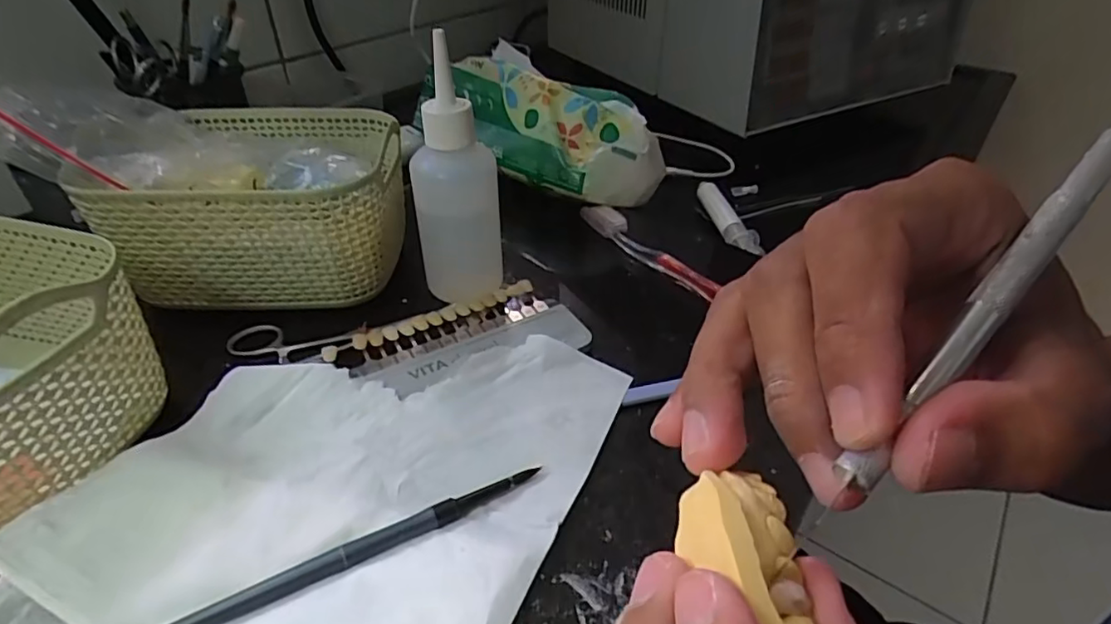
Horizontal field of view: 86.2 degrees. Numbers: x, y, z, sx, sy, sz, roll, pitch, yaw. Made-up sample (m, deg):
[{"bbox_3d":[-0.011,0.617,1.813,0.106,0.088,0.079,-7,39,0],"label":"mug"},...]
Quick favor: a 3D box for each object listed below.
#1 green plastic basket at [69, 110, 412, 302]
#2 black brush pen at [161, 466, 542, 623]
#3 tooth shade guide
[{"bbox_3d":[-0.167,-0.068,0.363,0.138,0.074,0.120,2,39,0],"label":"green plastic basket"},{"bbox_3d":[-0.081,0.093,0.226,0.163,0.004,0.010,-18,43,-23],"label":"black brush pen"},{"bbox_3d":[-0.053,0.015,0.327,0.131,0.010,0.061,-14,42,-19],"label":"tooth shade guide"}]

